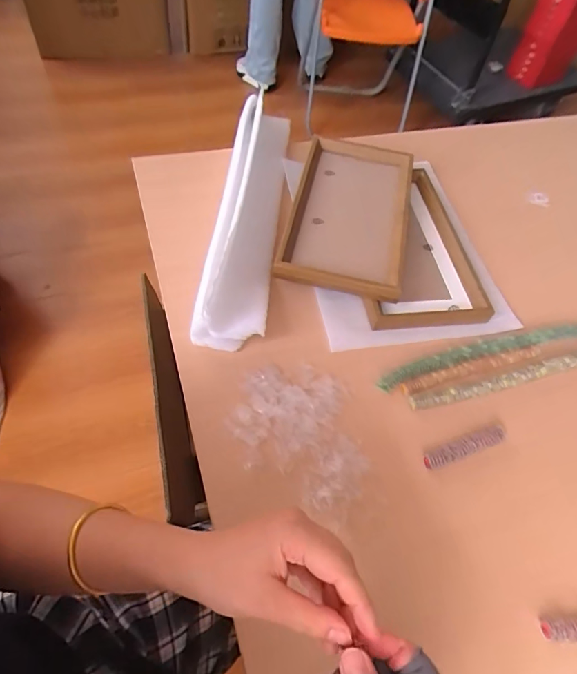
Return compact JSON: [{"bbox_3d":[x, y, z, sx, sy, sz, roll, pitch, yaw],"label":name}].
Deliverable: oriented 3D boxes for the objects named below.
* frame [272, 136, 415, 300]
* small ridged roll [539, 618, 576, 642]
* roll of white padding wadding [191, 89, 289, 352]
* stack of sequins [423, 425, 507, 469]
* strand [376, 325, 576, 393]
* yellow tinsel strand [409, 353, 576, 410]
[{"bbox_3d":[0.081,-0.167,0.601,0.148,0.021,0.265,11,58,5],"label":"frame"},{"bbox_3d":[0.232,0.245,0.384,0.042,0.013,0.016,-2,56,-5],"label":"small ridged roll"},{"bbox_3d":[-0.043,-0.169,0.584,0.073,0.078,0.401,8,56,-2],"label":"roll of white padding wadding"},{"bbox_3d":[0.178,0.110,0.461,0.093,0.010,0.017,-16,59,-14],"label":"stack of sequins"},{"bbox_3d":[0.237,0.015,0.525,0.296,0.013,0.031,-12,58,-12],"label":"strand"},{"bbox_3d":[0.286,0.036,0.516,0.326,0.008,0.020,-13,58,-12],"label":"yellow tinsel strand"}]

